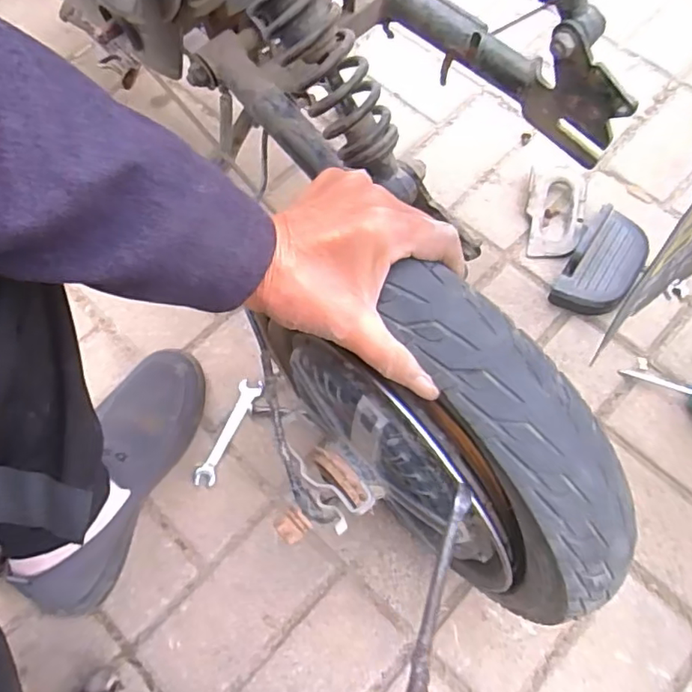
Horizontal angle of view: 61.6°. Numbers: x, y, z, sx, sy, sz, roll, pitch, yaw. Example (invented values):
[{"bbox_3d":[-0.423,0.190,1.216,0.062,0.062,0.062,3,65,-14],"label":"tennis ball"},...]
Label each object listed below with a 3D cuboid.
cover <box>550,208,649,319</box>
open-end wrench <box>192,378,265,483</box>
[{"bbox_3d":[0.312,-0.099,0.701,0.080,0.046,0.141,28,69,12],"label":"cover"},{"bbox_3d":[-0.131,0.095,0.650,0.026,0.006,0.128,19,68,9],"label":"open-end wrench"}]

